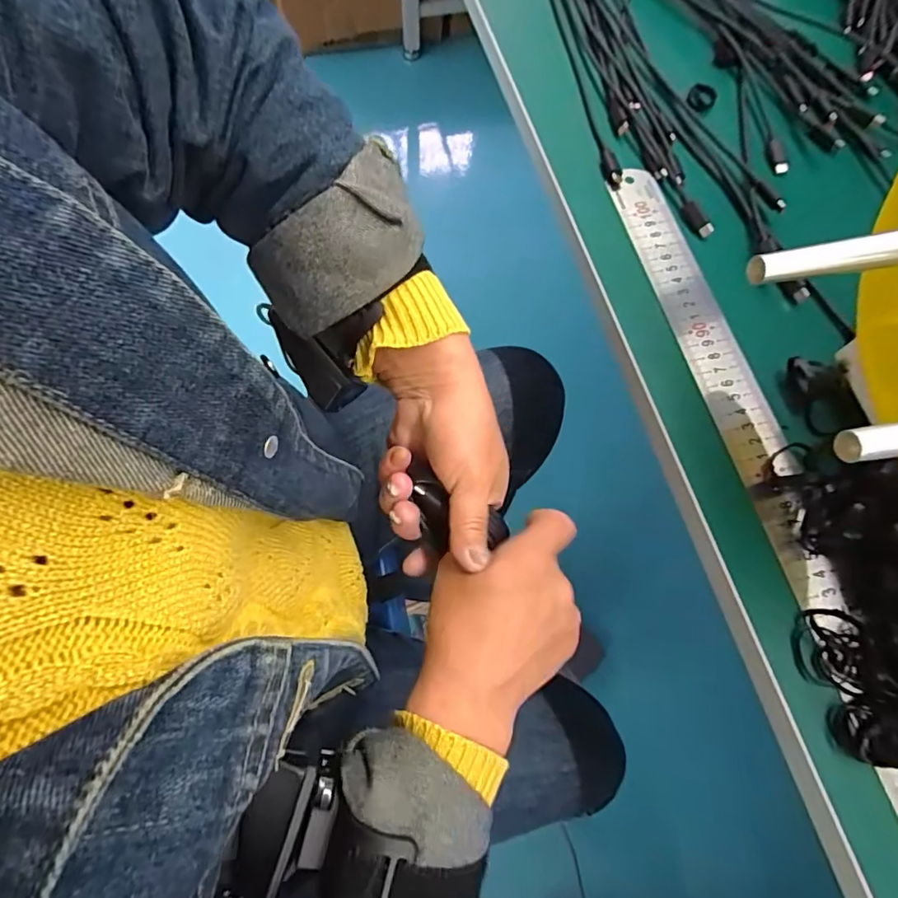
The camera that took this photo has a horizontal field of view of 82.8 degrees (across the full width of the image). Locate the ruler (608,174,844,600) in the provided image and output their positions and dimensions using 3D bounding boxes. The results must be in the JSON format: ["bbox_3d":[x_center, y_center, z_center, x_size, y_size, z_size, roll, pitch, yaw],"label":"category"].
[{"bbox_3d":[0.167,-0.057,0.325,0.034,0.007,0.303,-12,70,-7],"label":"ruler"}]

